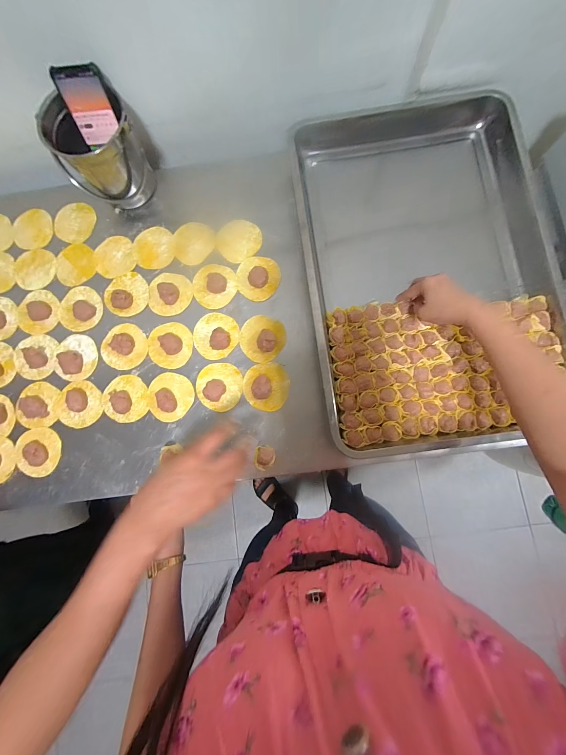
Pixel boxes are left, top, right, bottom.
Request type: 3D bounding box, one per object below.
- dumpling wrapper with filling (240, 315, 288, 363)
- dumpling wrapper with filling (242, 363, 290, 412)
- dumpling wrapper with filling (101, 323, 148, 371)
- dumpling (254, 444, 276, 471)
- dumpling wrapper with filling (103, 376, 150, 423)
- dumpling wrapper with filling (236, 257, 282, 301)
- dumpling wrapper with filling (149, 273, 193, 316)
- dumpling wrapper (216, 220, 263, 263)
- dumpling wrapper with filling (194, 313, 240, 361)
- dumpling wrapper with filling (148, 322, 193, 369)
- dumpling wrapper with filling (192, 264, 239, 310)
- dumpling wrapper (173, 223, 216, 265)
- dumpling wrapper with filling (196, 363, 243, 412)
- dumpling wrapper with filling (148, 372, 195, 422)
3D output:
[{"bbox_3d":[-0.036,-0.070,0.512,0.079,0.022,0.081,0,82,3],"label":"dumpling wrapper with filling"},{"bbox_3d":[-0.028,0.015,0.501,0.077,0.019,0.081,0,82,3],"label":"dumpling wrapper with filling"},{"bbox_3d":[-0.285,-0.056,0.520,0.079,0.016,0.085,0,82,3],"label":"dumpling wrapper with filling"},{"bbox_3d":[-0.028,0.131,0.473,0.031,0.036,0.037,8,82,4],"label":"dumpling"},{"bbox_3d":[-0.276,0.036,0.508,0.077,0.014,0.081,0,82,3],"label":"dumpling wrapper with filling"},{"bbox_3d":[-0.045,-0.182,0.528,0.078,0.020,0.081,0,82,3],"label":"dumpling wrapper with filling"},{"bbox_3d":[-0.205,-0.153,0.529,0.079,0.016,0.079,0,82,3],"label":"dumpling wrapper with filling"},{"bbox_3d":[-0.082,-0.257,0.547,0.079,0.005,0.079,-1,82,5],"label":"dumpling wrapper"},{"bbox_3d":[-0.119,-0.075,0.517,0.079,0.015,0.081,0,82,3],"label":"dumpling wrapper with filling"},{"bbox_3d":[-0.200,-0.060,0.516,0.082,0.018,0.078,0,82,3],"label":"dumpling wrapper with filling"},{"bbox_3d":[-0.126,-0.168,0.531,0.082,0.010,0.079,0,82,3],"label":"dumpling wrapper with filling"},{"bbox_3d":[-0.168,-0.257,0.557,0.077,0.007,0.092,0,78,0],"label":"dumpling wrapper"},{"bbox_3d":[-0.110,0.016,0.504,0.078,0.016,0.082,0,82,3],"label":"dumpling wrapper with filling"},{"bbox_3d":[-0.198,0.030,0.502,0.078,0.021,0.084,0,82,3],"label":"dumpling wrapper with filling"}]

